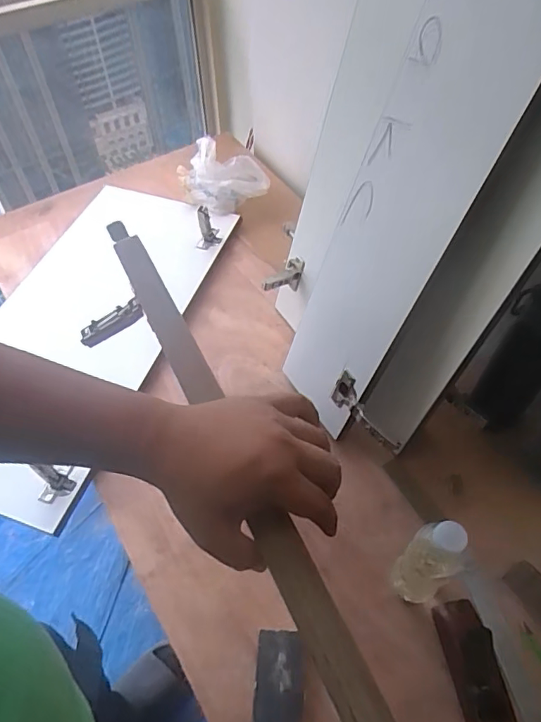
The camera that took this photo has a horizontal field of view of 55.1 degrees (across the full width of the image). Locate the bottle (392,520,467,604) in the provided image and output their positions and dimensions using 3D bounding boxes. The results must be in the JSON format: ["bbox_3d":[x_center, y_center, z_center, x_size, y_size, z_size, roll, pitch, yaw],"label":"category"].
[{"bbox_3d":[0.178,0.231,0.592,0.052,0.180,0.054,-37,61,-23],"label":"bottle"}]

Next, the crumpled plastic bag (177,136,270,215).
[{"bbox_3d":[-0.103,-0.393,1.085,0.172,0.081,0.169,-15,54,-9],"label":"crumpled plastic bag"}]

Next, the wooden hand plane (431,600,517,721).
[{"bbox_3d":[0.236,0.371,0.576,0.050,0.054,0.193,-7,54,-3],"label":"wooden hand plane"}]

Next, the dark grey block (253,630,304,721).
[{"bbox_3d":[0.007,0.393,0.568,0.053,0.031,0.173,2,54,3],"label":"dark grey block"}]

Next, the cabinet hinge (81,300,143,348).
[{"bbox_3d":[-0.161,-0.039,0.528,0.067,0.018,0.018,-32,59,-3],"label":"cabinet hinge"}]

